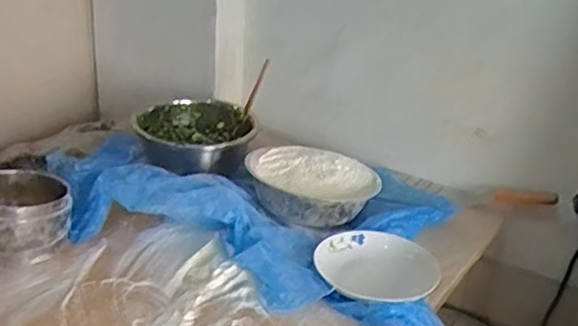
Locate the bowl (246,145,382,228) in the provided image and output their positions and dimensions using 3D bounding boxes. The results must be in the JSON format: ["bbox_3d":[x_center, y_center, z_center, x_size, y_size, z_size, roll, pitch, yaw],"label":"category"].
[{"bbox_3d":[0.046,0.040,1.140,0.216,0.074,0.206,3,25,-2],"label":"bowl"}]

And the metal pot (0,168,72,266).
[{"bbox_3d":[-0.428,0.082,0.974,0.151,0.108,0.152,-10,29,-27],"label":"metal pot"}]

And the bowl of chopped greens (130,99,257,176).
[{"bbox_3d":[-0.196,-0.045,1.269,0.237,0.102,0.201,-8,28,-23],"label":"bowl of chopped greens"}]

